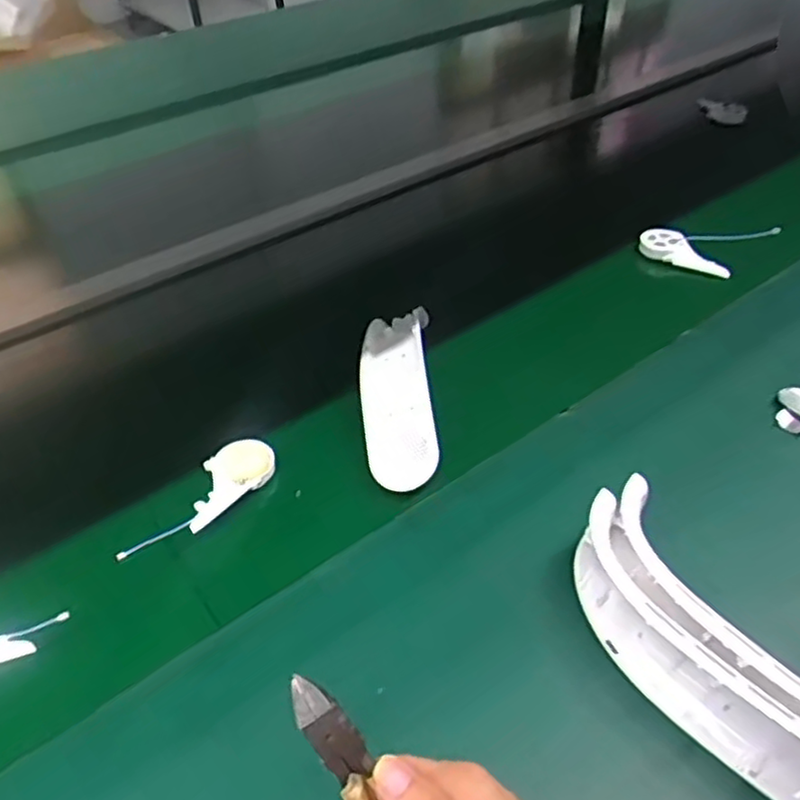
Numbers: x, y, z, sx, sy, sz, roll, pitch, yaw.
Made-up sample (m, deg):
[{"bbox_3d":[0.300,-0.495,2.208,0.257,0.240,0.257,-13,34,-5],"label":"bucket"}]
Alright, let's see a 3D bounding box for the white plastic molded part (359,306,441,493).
[{"bbox_3d":[-0.003,-0.017,0.547,0.056,0.045,0.183,-2,43,0],"label":"white plastic molded part"}]

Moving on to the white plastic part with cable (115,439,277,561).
[{"bbox_3d":[-0.143,0.068,0.483,0.042,0.015,0.128,37,47,16],"label":"white plastic part with cable"}]

